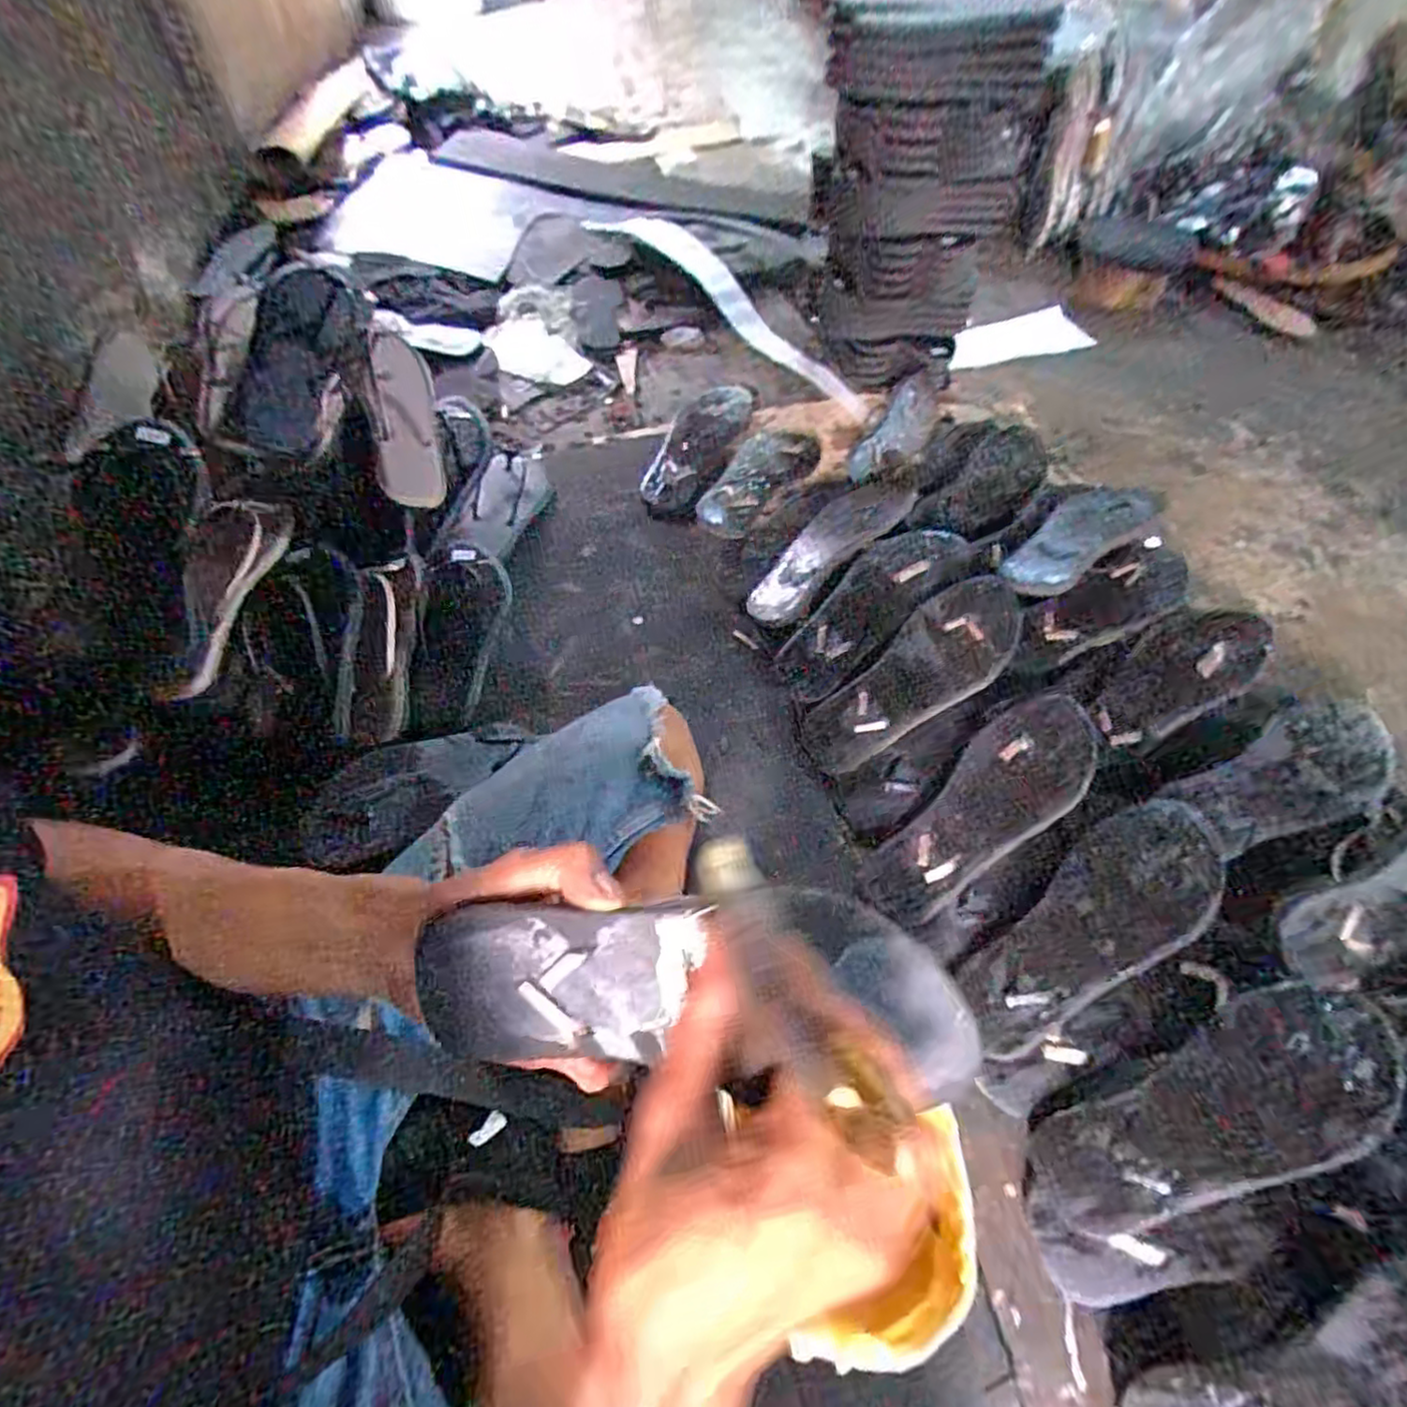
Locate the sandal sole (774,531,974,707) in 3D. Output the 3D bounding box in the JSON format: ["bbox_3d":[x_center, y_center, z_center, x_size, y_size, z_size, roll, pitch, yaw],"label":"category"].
[{"bbox_3d":[0.178,-0.105,0.732,0.244,0.028,0.102,-44,65,-7],"label":"sandal sole"}]

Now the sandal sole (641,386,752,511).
[{"bbox_3d":[-0.008,-0.368,0.975,0.100,0.055,0.254,21,58,14],"label":"sandal sole"}]

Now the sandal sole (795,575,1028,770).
[{"bbox_3d":[0.207,-0.024,0.681,0.249,0.023,0.097,-40,61,4],"label":"sandal sole"}]

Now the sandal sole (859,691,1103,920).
[{"bbox_3d":[0.243,0.094,0.602,0.243,0.026,0.089,-43,64,-3],"label":"sandal sole"}]

